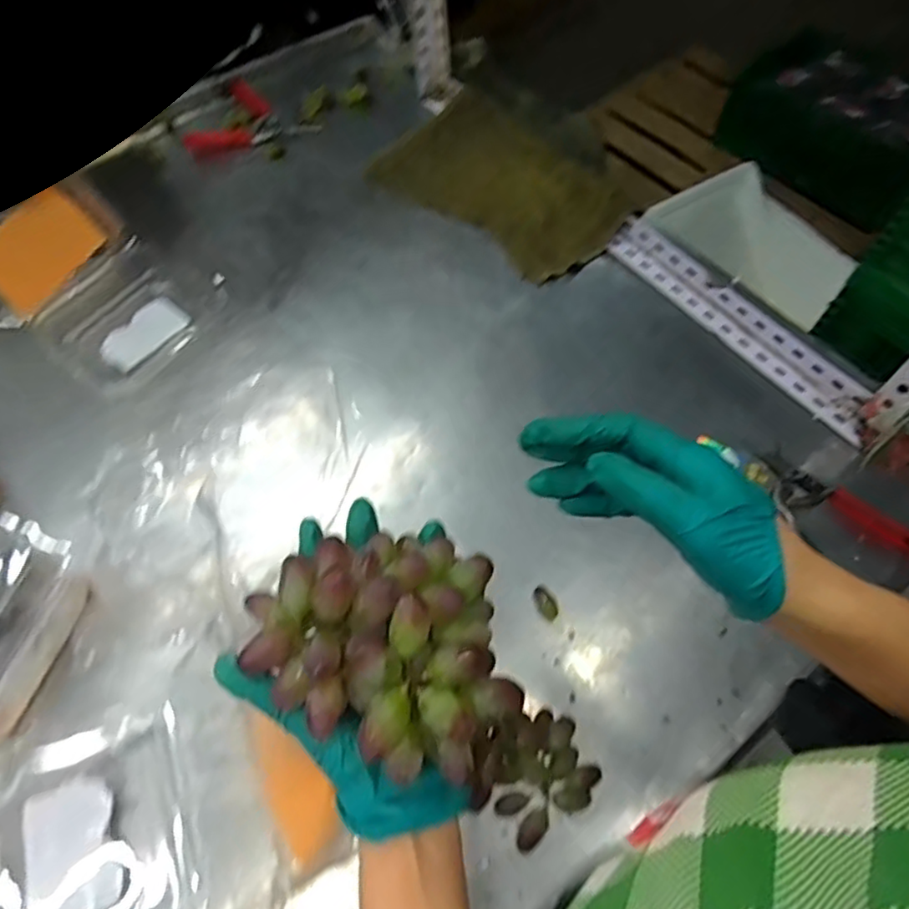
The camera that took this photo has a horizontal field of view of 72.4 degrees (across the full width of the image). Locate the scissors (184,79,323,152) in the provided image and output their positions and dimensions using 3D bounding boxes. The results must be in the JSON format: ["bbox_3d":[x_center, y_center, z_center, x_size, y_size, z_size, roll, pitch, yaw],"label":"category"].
[{"bbox_3d":[-0.301,-0.474,0.905,0.157,0.032,0.129,32,66,18],"label":"scissors"}]

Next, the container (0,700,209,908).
[{"bbox_3d":[-0.271,0.282,0.453,0.154,0.053,0.156,-17,62,-8],"label":"container"}]

